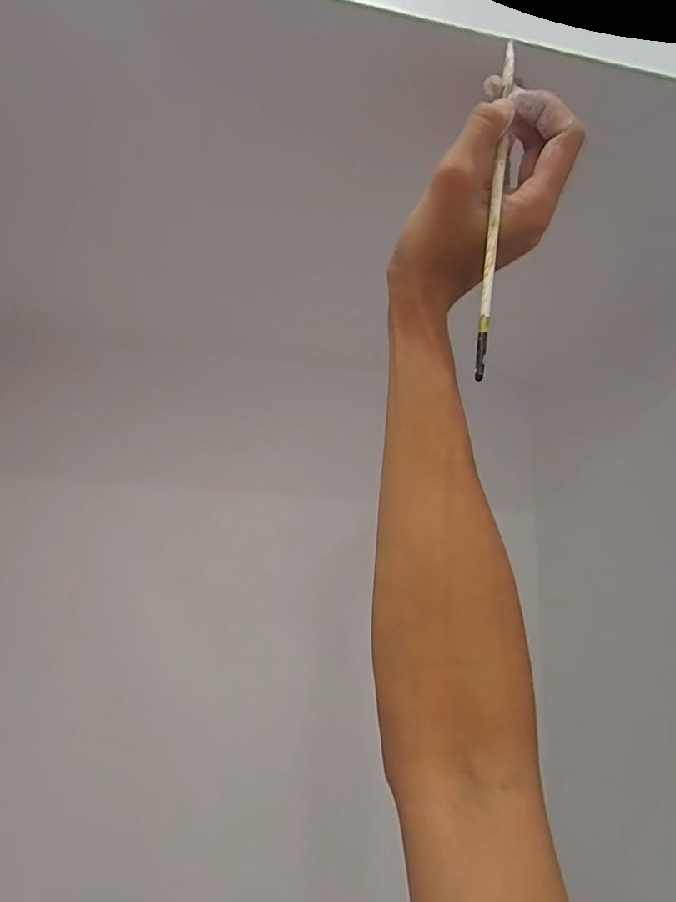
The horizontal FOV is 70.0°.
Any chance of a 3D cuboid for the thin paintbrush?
[{"bbox_3d":[0.088,-0.138,0.269,0.006,0.203,0.004,6,-7,13],"label":"thin paintbrush"}]

